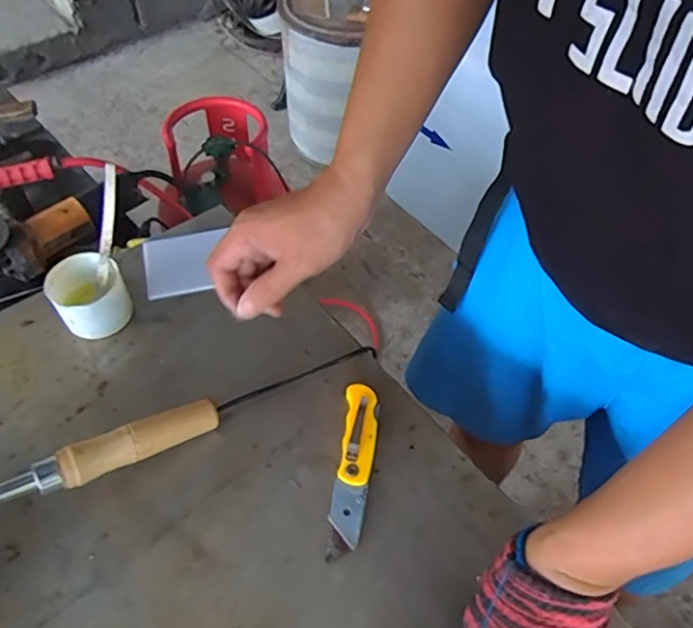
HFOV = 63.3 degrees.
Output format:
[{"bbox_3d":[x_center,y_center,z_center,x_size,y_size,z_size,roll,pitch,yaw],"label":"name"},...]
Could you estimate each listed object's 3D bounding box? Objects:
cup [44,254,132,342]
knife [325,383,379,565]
[{"bbox_3d":[-0.243,-0.016,0.536,0.062,0.055,0.062,2,53,-2],"label":"cup"},{"bbox_3d":[0.007,0.123,0.461,0.030,0.012,0.142,7,53,2],"label":"knife"}]

